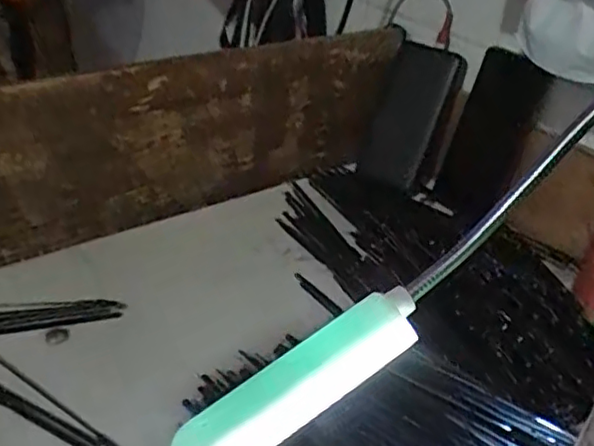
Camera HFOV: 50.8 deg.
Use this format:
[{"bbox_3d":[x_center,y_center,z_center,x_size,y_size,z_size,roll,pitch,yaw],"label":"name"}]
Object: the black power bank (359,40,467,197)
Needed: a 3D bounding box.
[{"bbox_3d":[0.119,-0.110,0.671,0.072,0.154,0.025,25,19,11],"label":"black power bank"}]

